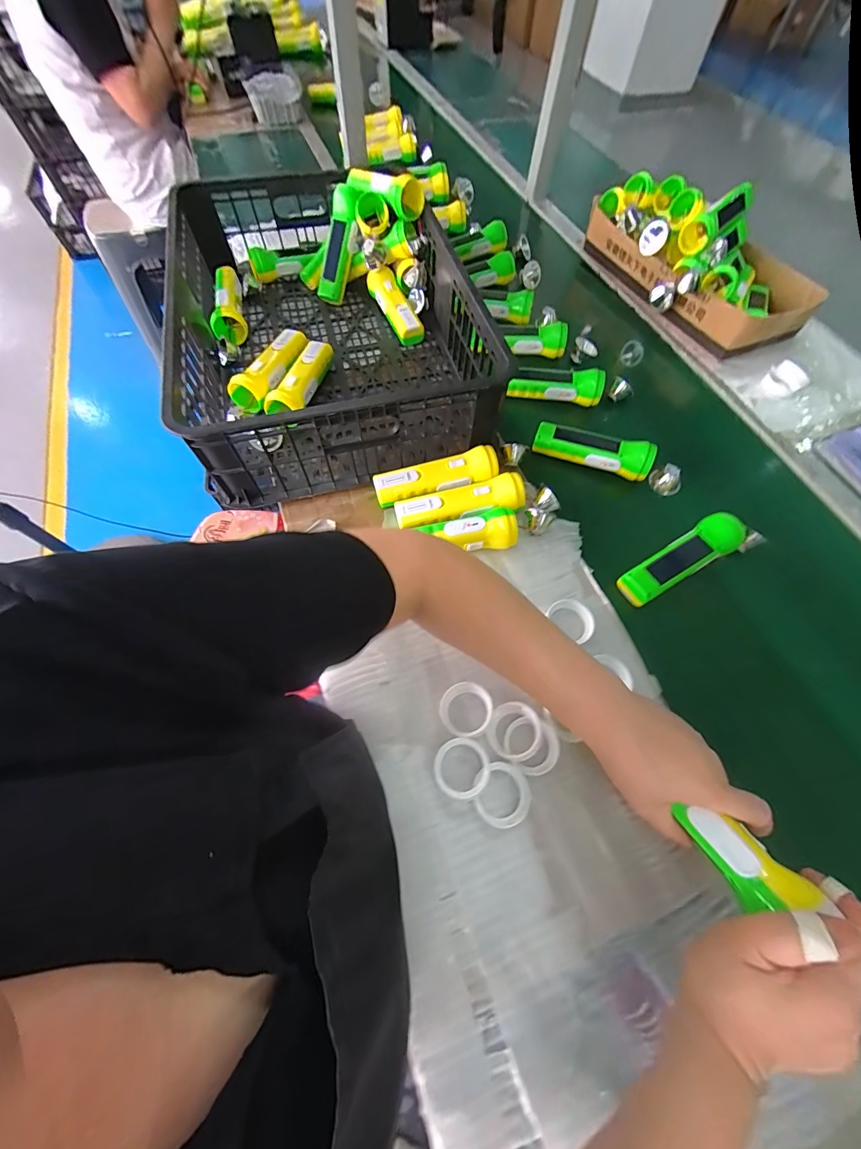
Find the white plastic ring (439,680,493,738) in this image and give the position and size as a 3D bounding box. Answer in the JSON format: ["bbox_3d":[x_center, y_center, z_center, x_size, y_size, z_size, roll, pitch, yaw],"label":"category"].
[{"bbox_3d":[0.037,0.142,0.407,0.054,0.018,0.054,1,64,-2],"label":"white plastic ring"}]

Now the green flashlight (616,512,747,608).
[{"bbox_3d":[0.310,-0.020,0.475,0.161,0.040,0.045,-27,68,-14],"label":"green flashlight"}]

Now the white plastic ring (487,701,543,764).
[{"bbox_3d":[0.085,0.160,0.392,0.055,0.011,0.055,-14,51,19],"label":"white plastic ring"}]

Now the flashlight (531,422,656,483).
[{"bbox_3d":[0.235,-0.188,0.552,0.159,0.049,0.056,23,66,9],"label":"flashlight"}]

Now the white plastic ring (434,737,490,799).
[{"bbox_3d":[0.030,0.188,0.376,0.053,0.008,0.052,-7,55,10],"label":"white plastic ring"}]

